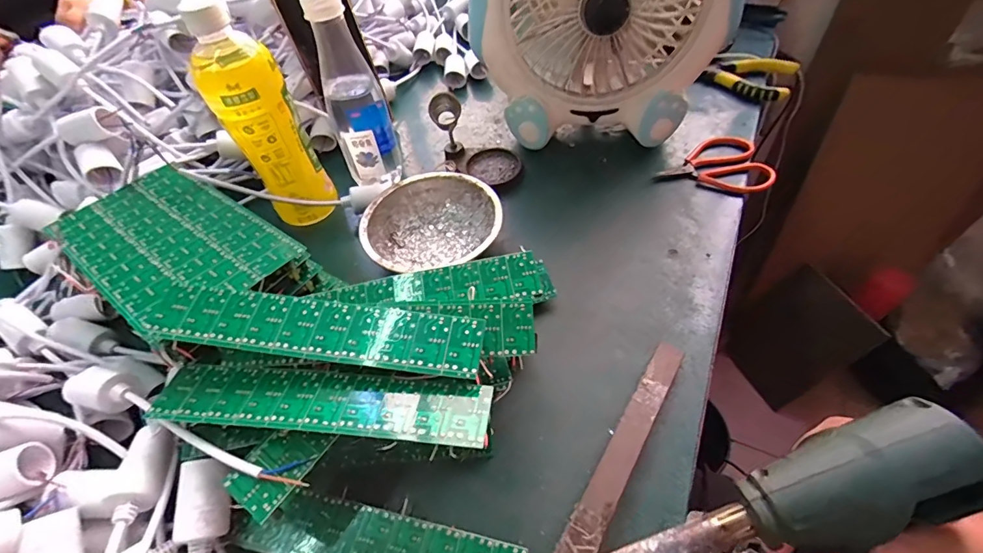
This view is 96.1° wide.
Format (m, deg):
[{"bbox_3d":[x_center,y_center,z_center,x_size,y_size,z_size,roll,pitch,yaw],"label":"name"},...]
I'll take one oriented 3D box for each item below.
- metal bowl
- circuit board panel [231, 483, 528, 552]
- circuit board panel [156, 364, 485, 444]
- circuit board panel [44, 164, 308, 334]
[{"bbox_3d":[-0.058,-0.051,0.419,0.128,0.035,0.110,-12,53,-10],"label":"metal bowl"},{"bbox_3d":[-0.066,0.162,0.266,0.169,0.004,0.040,10,55,10],"label":"circuit board panel"},{"bbox_3d":[-0.099,0.071,0.257,0.198,0.004,0.039,2,41,9],"label":"circuit board panel"},{"bbox_3d":[-0.253,-0.030,0.346,0.197,0.004,0.110,27,55,25],"label":"circuit board panel"}]

